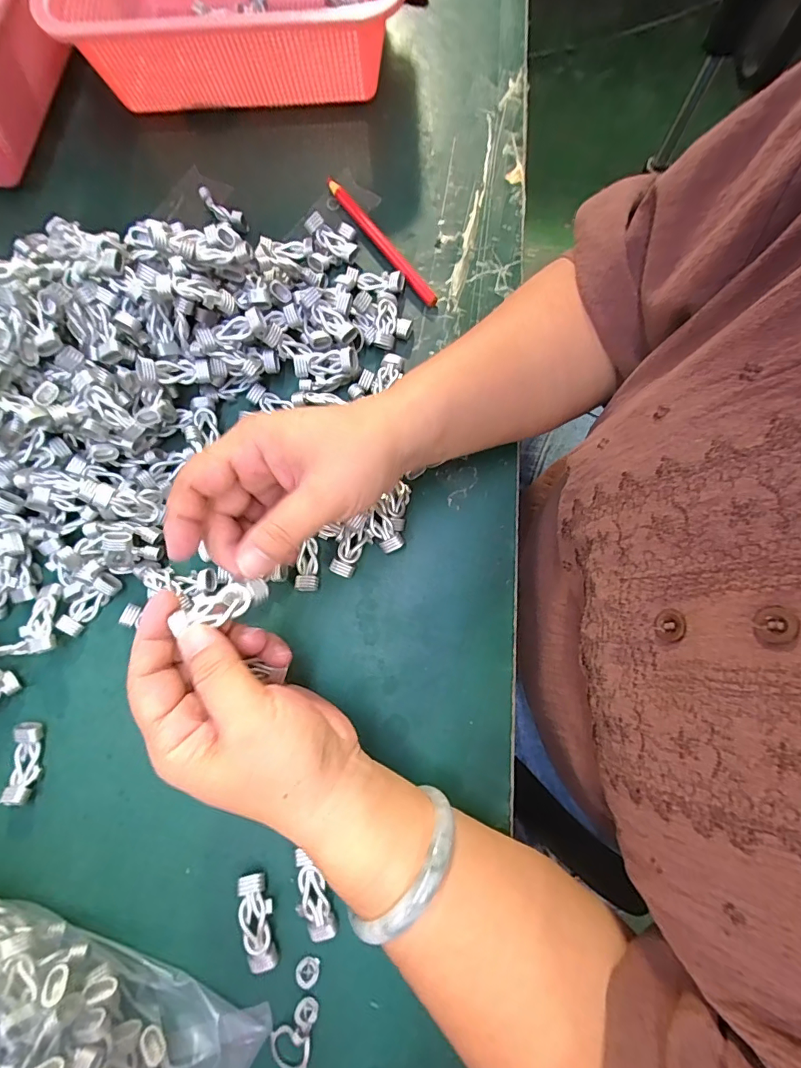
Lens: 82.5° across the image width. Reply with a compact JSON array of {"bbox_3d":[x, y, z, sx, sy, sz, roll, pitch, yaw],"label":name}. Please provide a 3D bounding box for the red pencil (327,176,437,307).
[{"bbox_3d":[-0.016,-0.228,0.353,0.013,0.010,0.141,-36,79,-6],"label":"red pencil"}]

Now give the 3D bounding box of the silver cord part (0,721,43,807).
[{"bbox_3d":[-0.228,0.138,0.276,0.015,0.015,0.044,-2,77,1],"label":"silver cord part"}]

